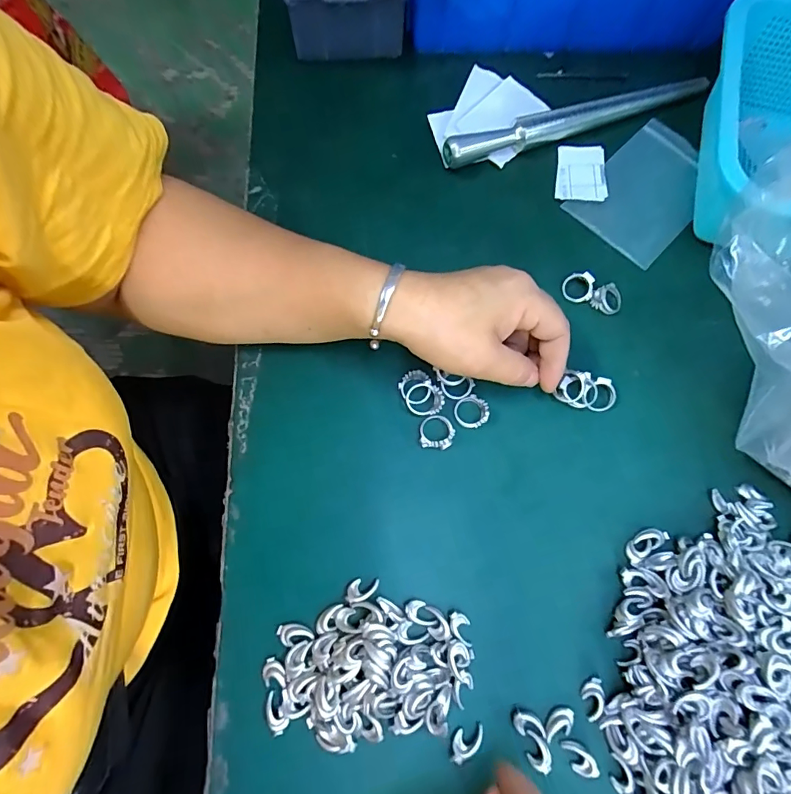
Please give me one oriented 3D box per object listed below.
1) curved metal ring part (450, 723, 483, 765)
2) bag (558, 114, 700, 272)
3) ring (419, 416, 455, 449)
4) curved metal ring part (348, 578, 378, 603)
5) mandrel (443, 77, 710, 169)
[{"bbox_3d":[0.038,0.185,0.240,0.021,0.004,0.012,-25,74,-7],"label":"curved metal ring part"},{"bbox_3d":[0.200,-0.163,0.352,0.078,0.004,0.123,43,77,11],"label":"bag"},{"bbox_3d":[0.027,0.023,0.292,0.023,0.011,0.021,-4,66,9],"label":"ring"},{"bbox_3d":[-0.019,0.113,0.262,0.018,0.006,0.012,-2,72,1],"label":"curved metal ring part"},{"bbox_3d":[0.144,-0.221,0.359,0.222,0.022,0.017,-18,74,-7],"label":"mandrel"}]

